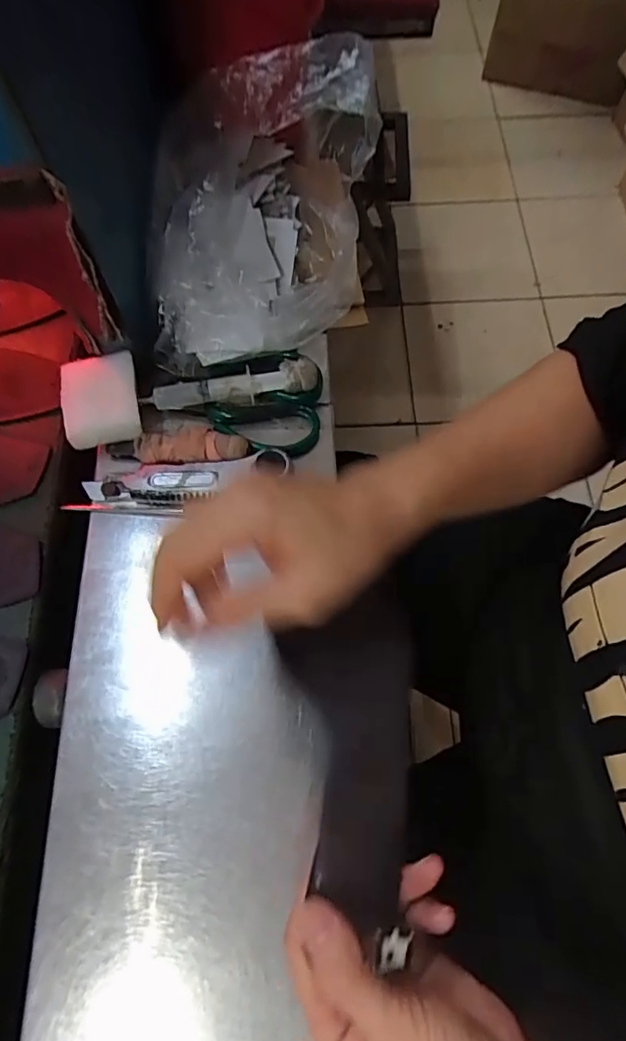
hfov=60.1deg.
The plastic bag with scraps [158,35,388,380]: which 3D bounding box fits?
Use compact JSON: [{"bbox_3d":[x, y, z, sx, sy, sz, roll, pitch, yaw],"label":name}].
[{"bbox_3d":[-0.044,-0.264,0.446,0.173,0.107,0.255,2,68,2],"label":"plastic bag with scraps"}]

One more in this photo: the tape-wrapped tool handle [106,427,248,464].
[{"bbox_3d":[-0.110,-0.057,0.433,0.114,0.026,0.027,-1,68,1],"label":"tape-wrapped tool handle"}]

